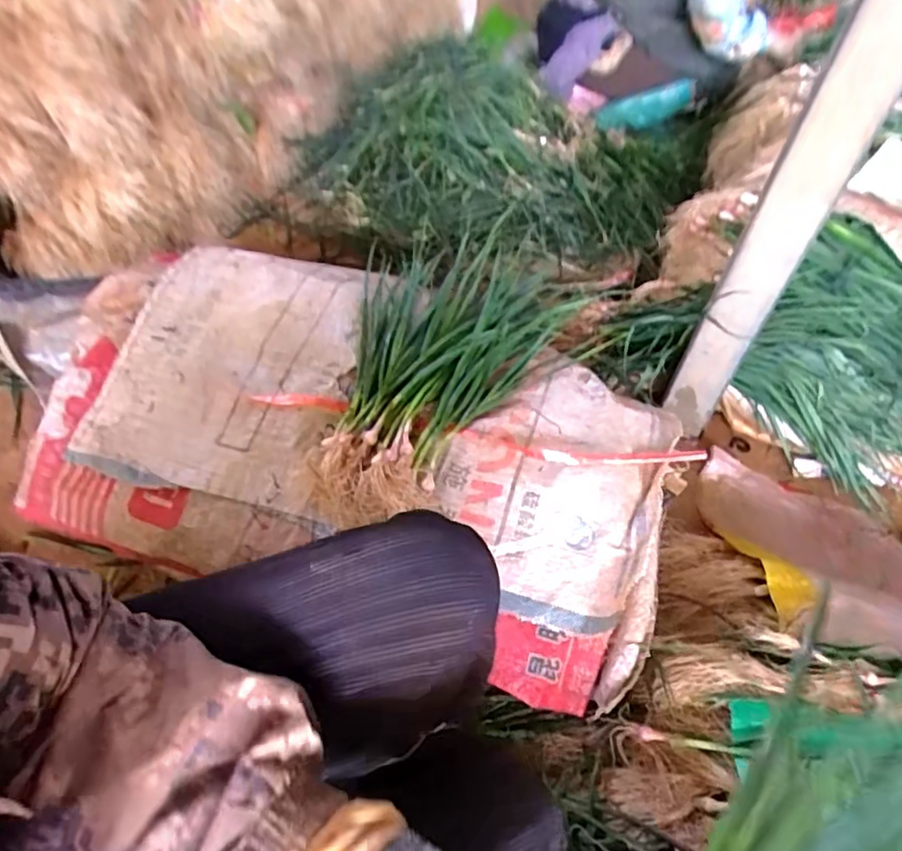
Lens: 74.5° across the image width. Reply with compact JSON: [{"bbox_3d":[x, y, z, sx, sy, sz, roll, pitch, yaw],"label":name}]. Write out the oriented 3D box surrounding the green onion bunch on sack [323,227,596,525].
[{"bbox_3d":[0.014,-0.104,0.842,0.324,0.062,0.492,6,51,-1],"label":"green onion bunch on sack"}]

